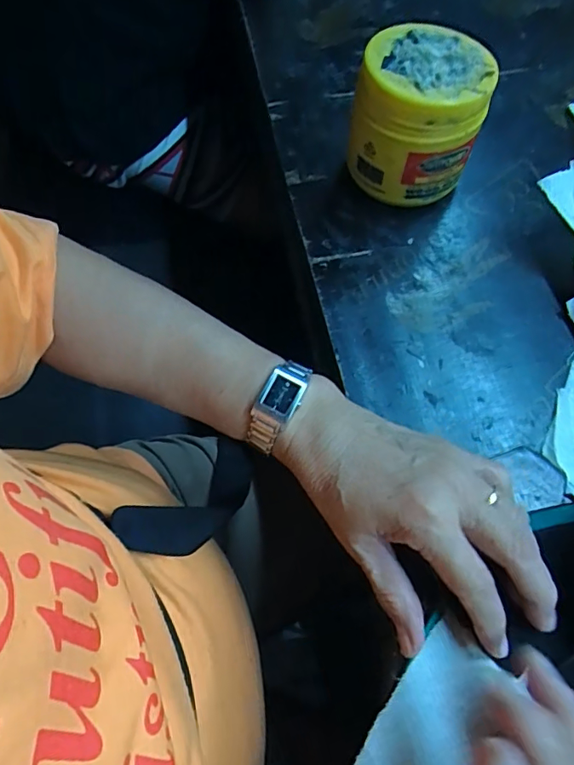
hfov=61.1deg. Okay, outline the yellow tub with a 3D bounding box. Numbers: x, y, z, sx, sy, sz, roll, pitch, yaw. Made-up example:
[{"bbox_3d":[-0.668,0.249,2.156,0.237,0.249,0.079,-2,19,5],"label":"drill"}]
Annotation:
[{"bbox_3d":[0.094,-0.192,0.363,0.088,0.098,0.083,14,68,7],"label":"yellow tub"}]

